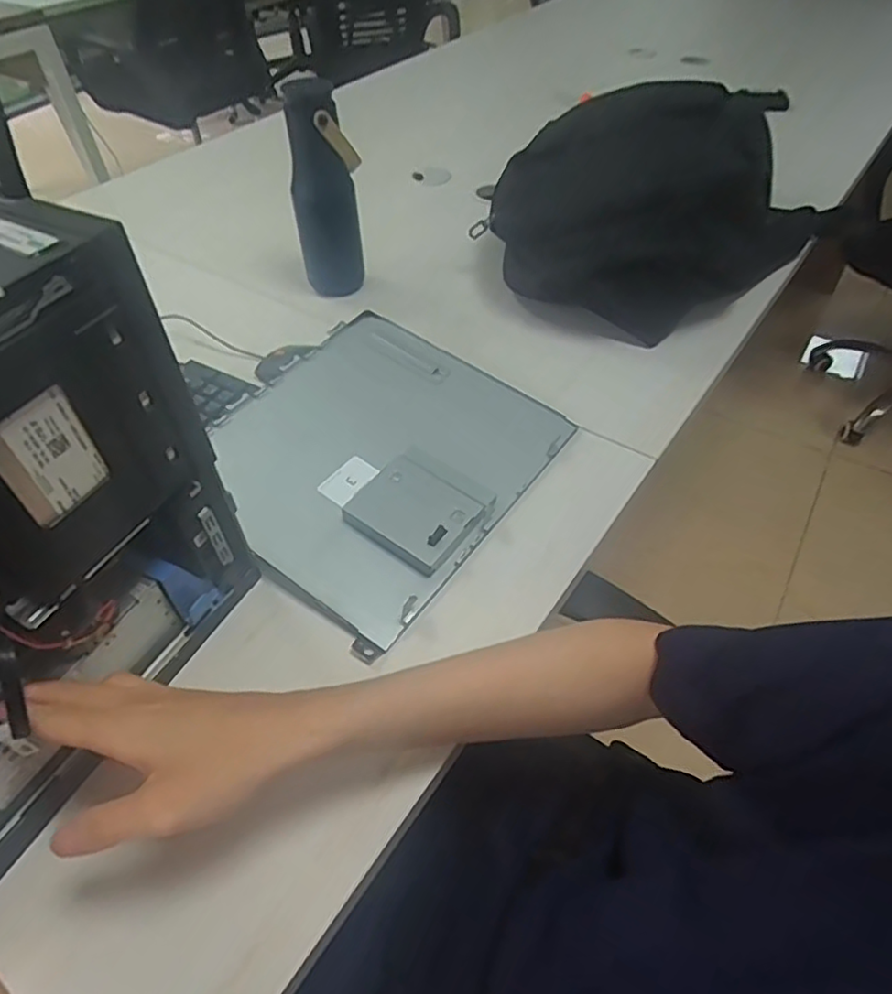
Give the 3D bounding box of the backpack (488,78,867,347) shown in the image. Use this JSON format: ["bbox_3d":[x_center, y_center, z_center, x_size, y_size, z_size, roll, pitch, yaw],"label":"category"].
[{"bbox_3d":[0.257,-0.380,0.790,0.310,0.159,0.417,35,58,28],"label":"backpack"}]

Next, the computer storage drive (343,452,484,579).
[{"bbox_3d":[-0.026,0.012,0.535,0.092,0.015,0.081,34,58,17],"label":"computer storage drive"}]

